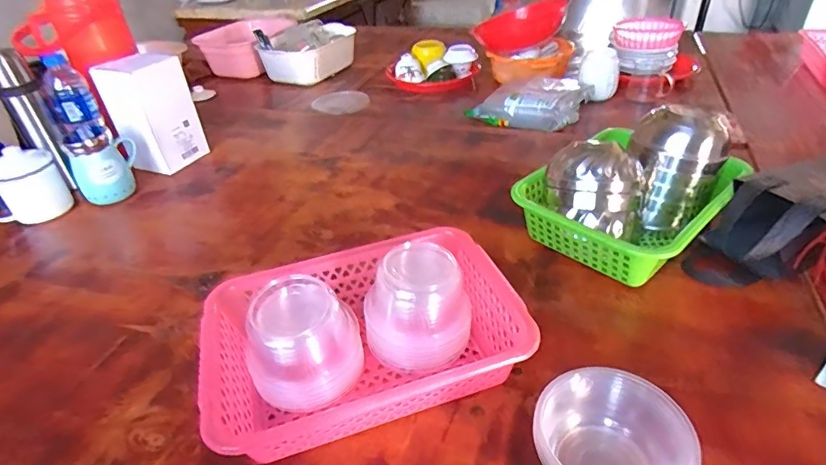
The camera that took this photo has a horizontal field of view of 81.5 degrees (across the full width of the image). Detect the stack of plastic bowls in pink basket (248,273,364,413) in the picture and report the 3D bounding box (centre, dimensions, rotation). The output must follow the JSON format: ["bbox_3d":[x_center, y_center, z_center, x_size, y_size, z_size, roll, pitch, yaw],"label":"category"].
[{"bbox_3d":[-0.110,0.116,0.491,0.114,0.099,0.100,-20,37,-21],"label":"stack of plastic bowls in pink basket"}]

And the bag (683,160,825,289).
[{"bbox_3d":[0.497,-0.025,0.618,0.321,0.100,0.110,-21,39,-21],"label":"bag"}]

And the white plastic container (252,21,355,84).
[{"bbox_3d":[-0.302,-0.529,1.417,0.195,0.136,0.244,12,39,21],"label":"white plastic container"}]

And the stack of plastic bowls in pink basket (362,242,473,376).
[{"bbox_3d":[0.005,0.081,0.516,0.100,0.105,0.098,-29,41,-31],"label":"stack of plastic bowls in pink basket"}]

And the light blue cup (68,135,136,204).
[{"bbox_3d":[-0.547,-0.108,0.867,0.082,0.103,0.078,-4,34,2],"label":"light blue cup"}]

